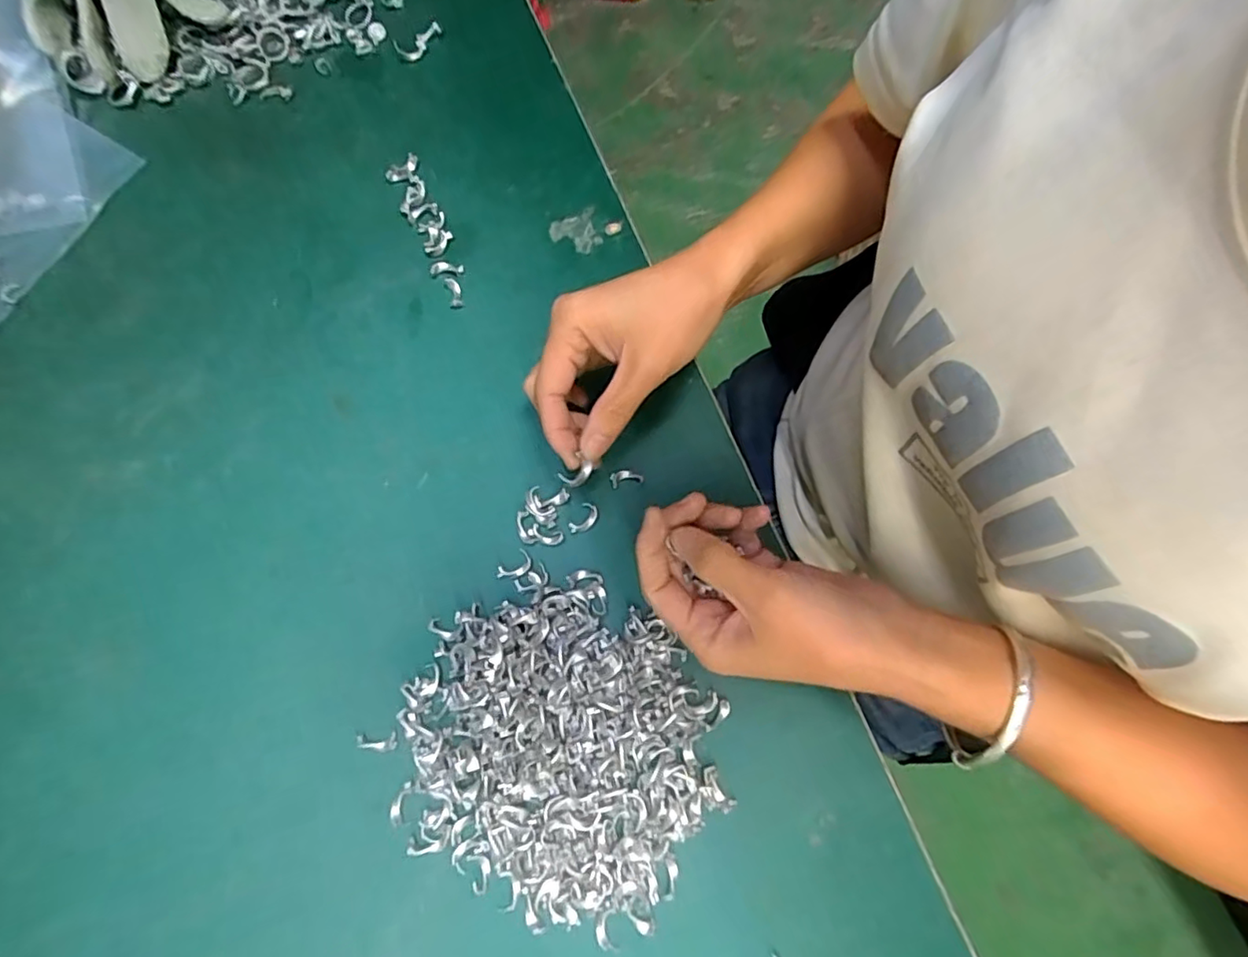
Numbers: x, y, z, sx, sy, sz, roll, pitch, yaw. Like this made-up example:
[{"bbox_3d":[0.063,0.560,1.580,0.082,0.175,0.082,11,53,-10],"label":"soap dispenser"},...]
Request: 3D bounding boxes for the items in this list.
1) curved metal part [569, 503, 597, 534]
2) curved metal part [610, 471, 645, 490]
[{"bbox_3d":[-0.022,0.022,0.335,0.011,0.004,0.019,32,76,9],"label":"curved metal part"},{"bbox_3d":[0.001,-0.001,0.343,0.019,0.004,0.009,-16,74,-5],"label":"curved metal part"}]

